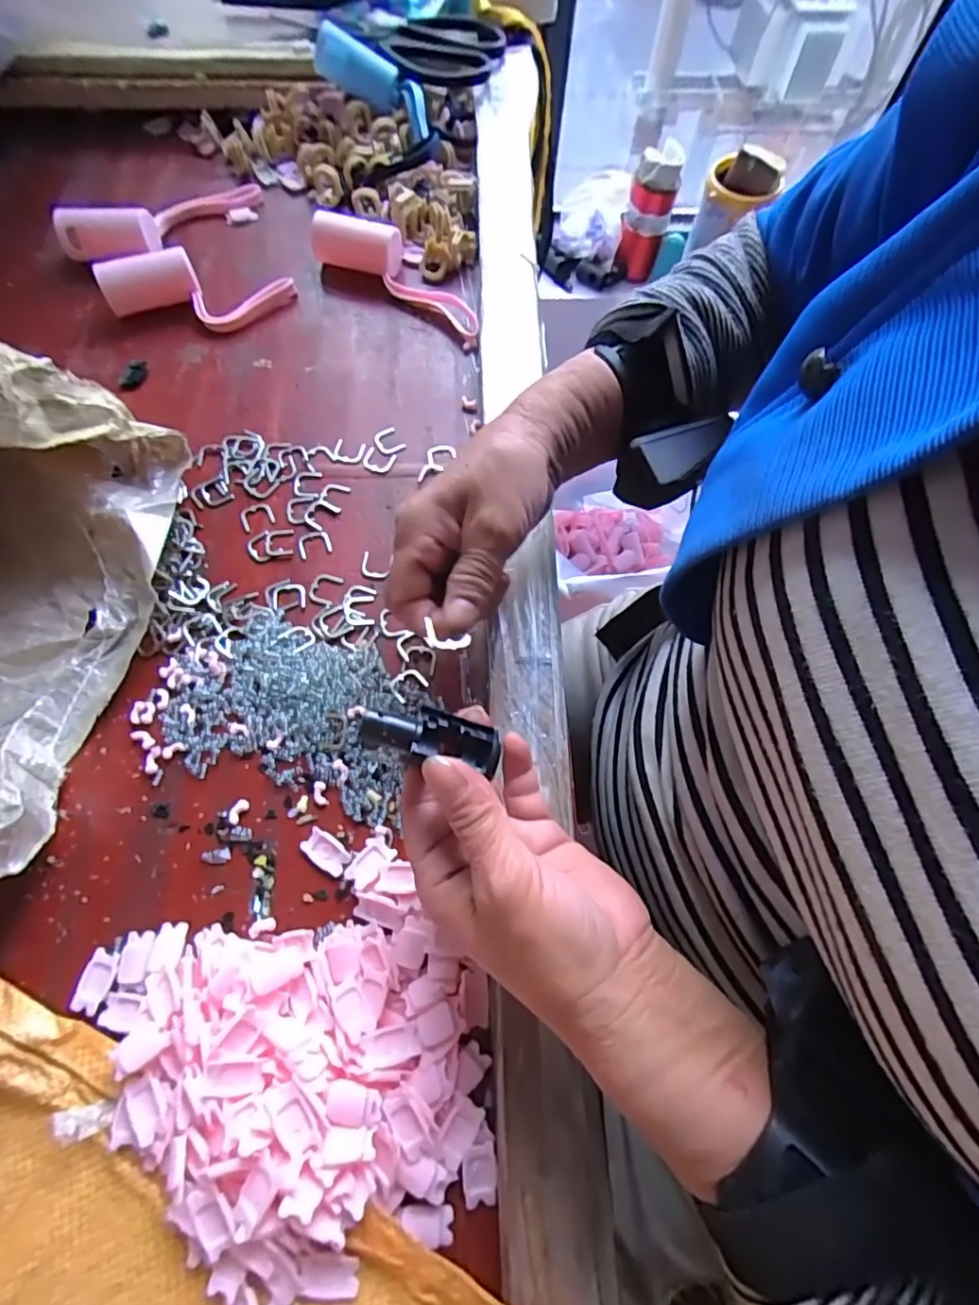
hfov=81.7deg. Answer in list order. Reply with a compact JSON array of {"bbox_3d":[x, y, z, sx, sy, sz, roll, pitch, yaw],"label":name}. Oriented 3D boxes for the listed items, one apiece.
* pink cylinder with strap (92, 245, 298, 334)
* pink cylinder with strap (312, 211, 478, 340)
[{"bbox_3d":[-0.210,-0.261,0.407,0.124,0.032,0.046,3,67,0],"label":"pink cylinder with strap"},{"bbox_3d":[-0.063,-0.285,0.418,0.148,0.035,0.039,33,71,12],"label":"pink cylinder with strap"}]

